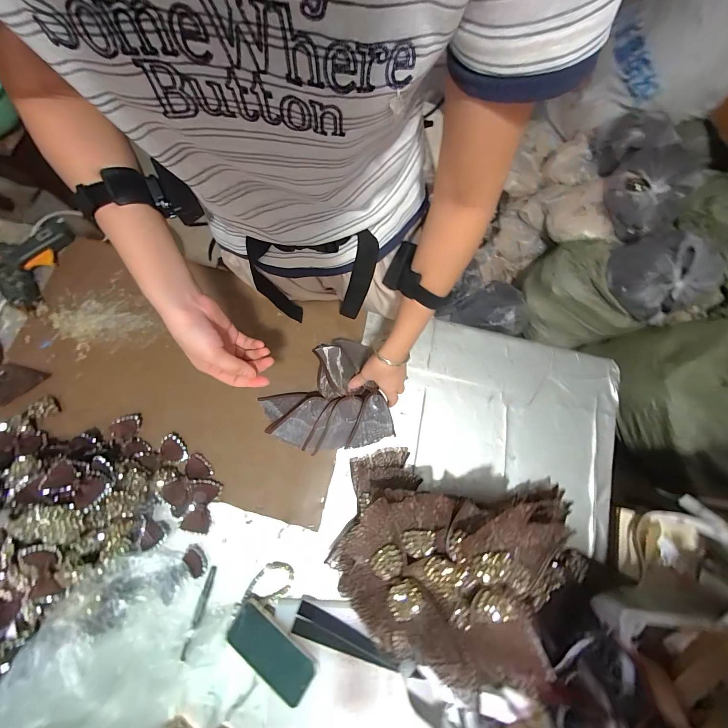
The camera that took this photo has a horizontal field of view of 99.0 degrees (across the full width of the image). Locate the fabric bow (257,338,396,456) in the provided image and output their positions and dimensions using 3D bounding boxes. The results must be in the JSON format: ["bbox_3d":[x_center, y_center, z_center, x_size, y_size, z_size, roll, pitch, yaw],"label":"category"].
[{"bbox_3d":[-0.084,0.066,0.598,0.225,0.062,0.205,-13,75,-5],"label":"fabric bow"}]

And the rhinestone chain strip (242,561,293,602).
[{"bbox_3d":[-0.169,0.386,0.554,0.086,0.006,0.056,-2,75,-2],"label":"rhinestone chain strip"}]

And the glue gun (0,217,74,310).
[{"bbox_3d":[-0.689,-0.214,0.659,0.160,0.048,0.178,-35,80,-8],"label":"glue gun"}]

